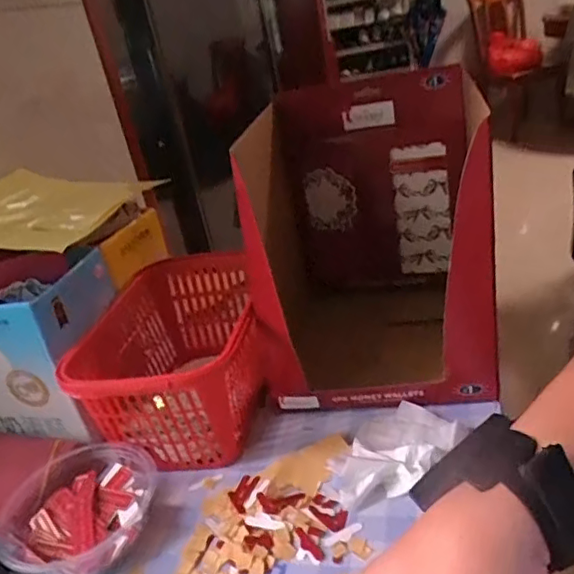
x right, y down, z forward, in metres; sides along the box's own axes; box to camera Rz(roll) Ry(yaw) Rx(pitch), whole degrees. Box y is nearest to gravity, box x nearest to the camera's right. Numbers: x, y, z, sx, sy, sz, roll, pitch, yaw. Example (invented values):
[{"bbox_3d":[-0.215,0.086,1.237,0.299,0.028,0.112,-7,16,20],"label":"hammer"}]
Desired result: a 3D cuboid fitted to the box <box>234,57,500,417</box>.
[{"bbox_3d":[0.069,-0.046,0.567,0.216,0.247,0.256,-7,26,10],"label":"box"}]

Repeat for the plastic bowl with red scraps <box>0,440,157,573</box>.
[{"bbox_3d":[-0.155,0.172,0.433,0.110,0.039,0.104,-10,25,5],"label":"plastic bowl with red scraps"}]

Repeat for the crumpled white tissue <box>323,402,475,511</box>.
[{"bbox_3d":[0.082,0.130,0.453,0.115,0.023,0.071,-27,29,-28],"label":"crumpled white tissue"}]

